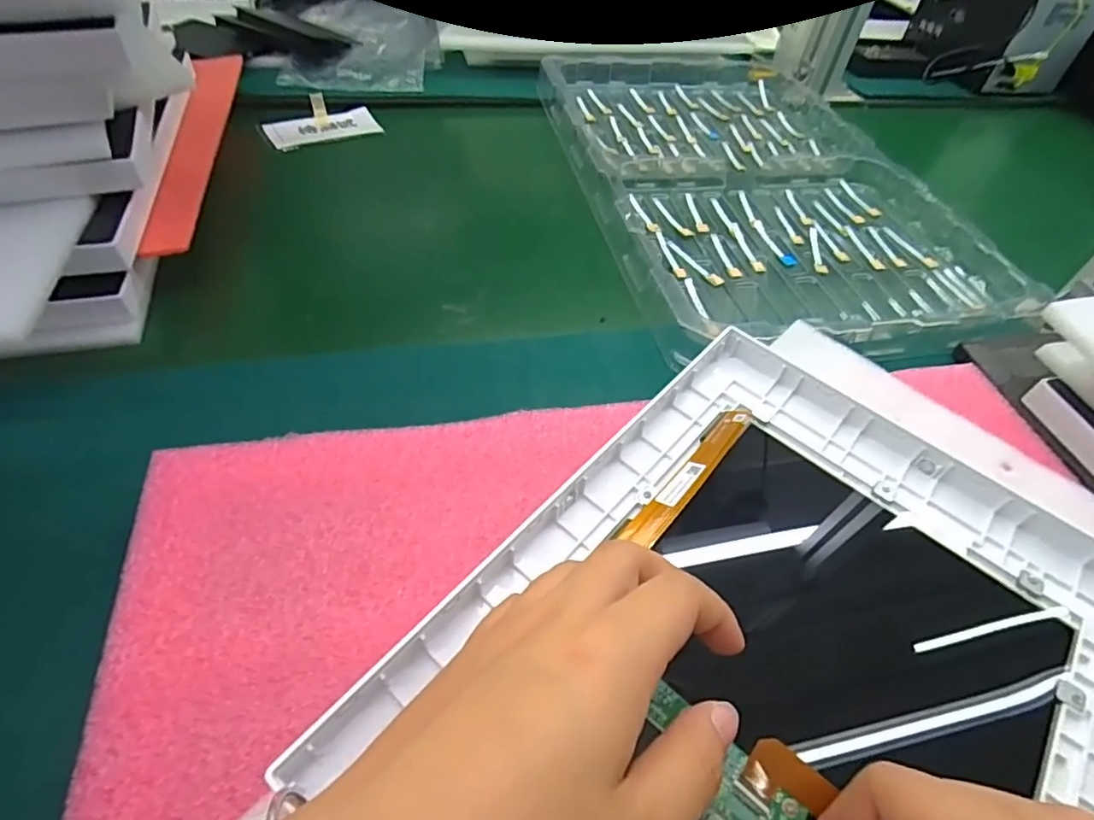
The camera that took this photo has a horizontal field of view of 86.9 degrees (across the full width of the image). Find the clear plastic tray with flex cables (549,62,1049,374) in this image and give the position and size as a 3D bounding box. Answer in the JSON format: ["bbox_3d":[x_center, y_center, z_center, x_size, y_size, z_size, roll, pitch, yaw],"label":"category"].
[{"bbox_3d":[0.186,-0.229,0.553,0.312,0.029,0.488,-5,51,-10],"label":"clear plastic tray with flex cables"}]

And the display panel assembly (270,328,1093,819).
[{"bbox_3d":[0.102,0.108,0.224,0.253,0.020,0.300,36,55,23],"label":"display panel assembly"}]

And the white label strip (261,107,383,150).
[{"bbox_3d":[-0.226,-0.284,0.579,0.108,0.009,0.050,-27,63,-31],"label":"white label strip"}]

